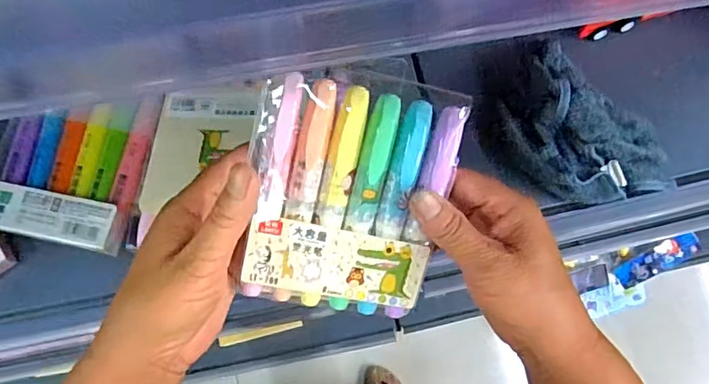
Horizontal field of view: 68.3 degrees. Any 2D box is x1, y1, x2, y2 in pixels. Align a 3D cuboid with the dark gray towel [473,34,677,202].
[{"bbox_3d":[0.183,-0.064,0.477,0.099,0.087,0.188,-29,76,-10],"label":"dark gray towel"}]

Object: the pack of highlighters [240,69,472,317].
[{"bbox_3d":[-0.003,0.004,0.324,0.118,0.015,0.147,9,100,-4],"label":"pack of highlighters"}]

